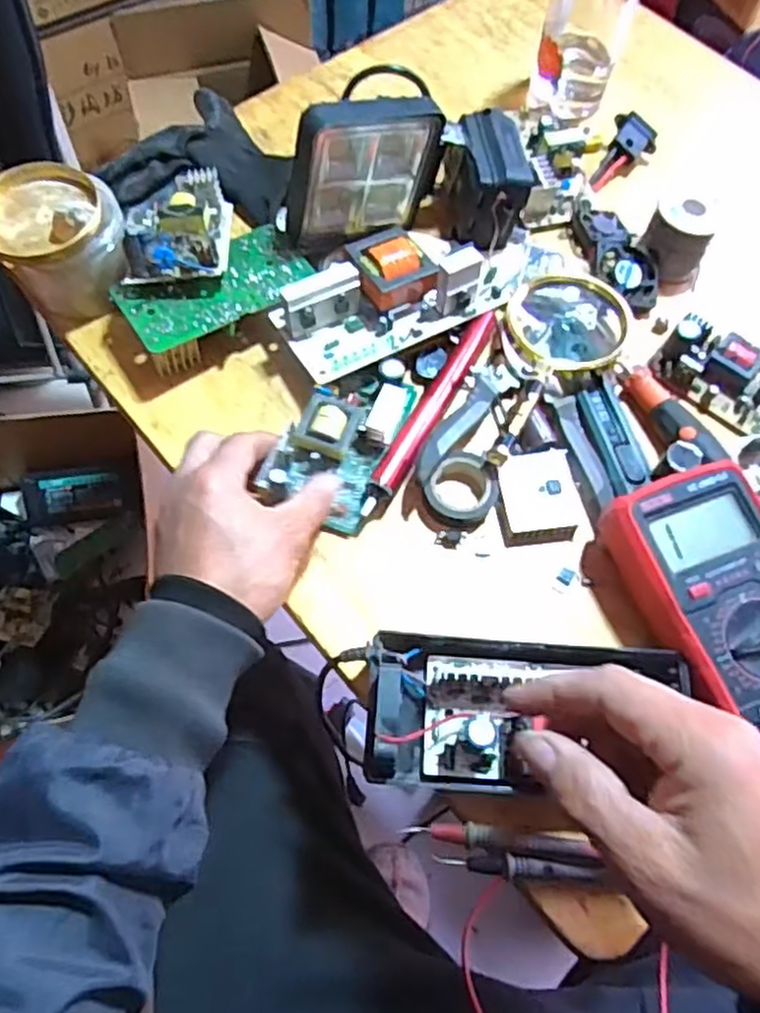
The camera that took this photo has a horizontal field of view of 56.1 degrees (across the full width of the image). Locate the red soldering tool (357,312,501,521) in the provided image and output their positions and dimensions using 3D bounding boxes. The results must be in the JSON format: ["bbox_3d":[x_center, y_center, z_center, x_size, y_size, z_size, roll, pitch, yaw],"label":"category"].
[{"bbox_3d":[0.036,-0.067,0.492,0.021,0.014,0.178,28,67,10],"label":"red soldering tool"}]

